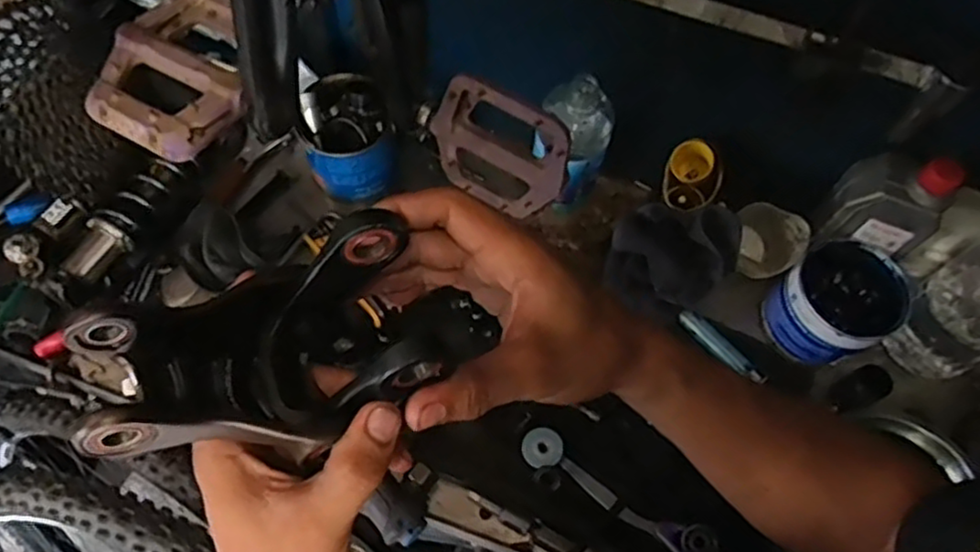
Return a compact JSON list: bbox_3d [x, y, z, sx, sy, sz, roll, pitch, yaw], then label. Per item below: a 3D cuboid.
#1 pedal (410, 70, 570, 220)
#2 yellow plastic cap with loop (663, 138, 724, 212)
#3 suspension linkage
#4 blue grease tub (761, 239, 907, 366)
[{"bbox_3d":[0.000,-0.087,0.457,0.106,0.095,0.016,27,64,12],"label":"pedal"},{"bbox_3d":[0.200,-0.094,0.679,0.057,0.043,0.078,24,64,10],"label":"yellow plastic cap with loop"},{"bbox_3d":[-0.096,0.036,0.299,0.132,0.065,0.084,-18,64,-14],"label":"suspension linkage"},{"bbox_3d":[0.334,0.027,0.661,0.103,0.074,0.097,1,62,-2],"label":"blue grease tub"}]

